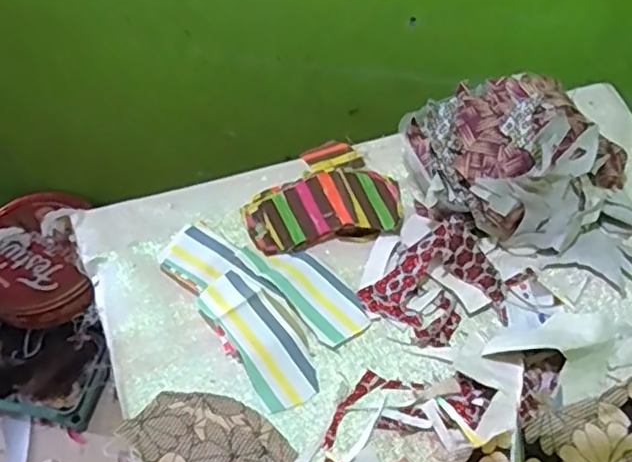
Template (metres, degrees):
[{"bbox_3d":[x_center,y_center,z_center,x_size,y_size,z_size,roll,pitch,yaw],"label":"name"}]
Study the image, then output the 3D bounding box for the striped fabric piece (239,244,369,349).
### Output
[{"bbox_3d":[-0.008,0.049,0.605,0.130,0.017,0.059,38,62,23],"label":"striped fabric piece"}]

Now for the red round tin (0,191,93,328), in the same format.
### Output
[{"bbox_3d":[-0.548,0.068,1.288,0.259,0.080,0.259,-1,65,1],"label":"red round tin"}]

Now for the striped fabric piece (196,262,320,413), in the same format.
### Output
[{"bbox_3d":[-0.048,0.092,0.570,0.054,0.021,0.128,-30,61,-20],"label":"striped fabric piece"}]

